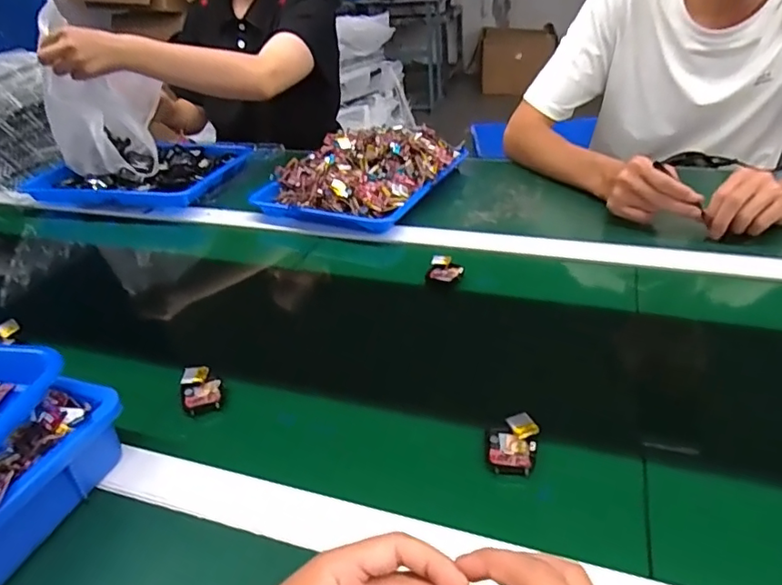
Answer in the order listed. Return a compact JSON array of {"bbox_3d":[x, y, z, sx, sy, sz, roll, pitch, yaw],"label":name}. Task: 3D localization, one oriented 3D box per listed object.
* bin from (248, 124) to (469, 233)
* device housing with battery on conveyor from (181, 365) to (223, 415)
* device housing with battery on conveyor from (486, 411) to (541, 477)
[{"bbox_3d":[-0.042,-0.193,0.889,0.239,0.091,0.295,16,39,28],"label":"bin"},{"bbox_3d":[-0.178,0.091,0.525,0.034,0.020,0.050,-14,35,-13],"label":"device housing with battery on conveyor"},{"bbox_3d":[0.096,0.119,0.444,0.039,0.011,0.054,8,36,19],"label":"device housing with battery on conveyor"}]

